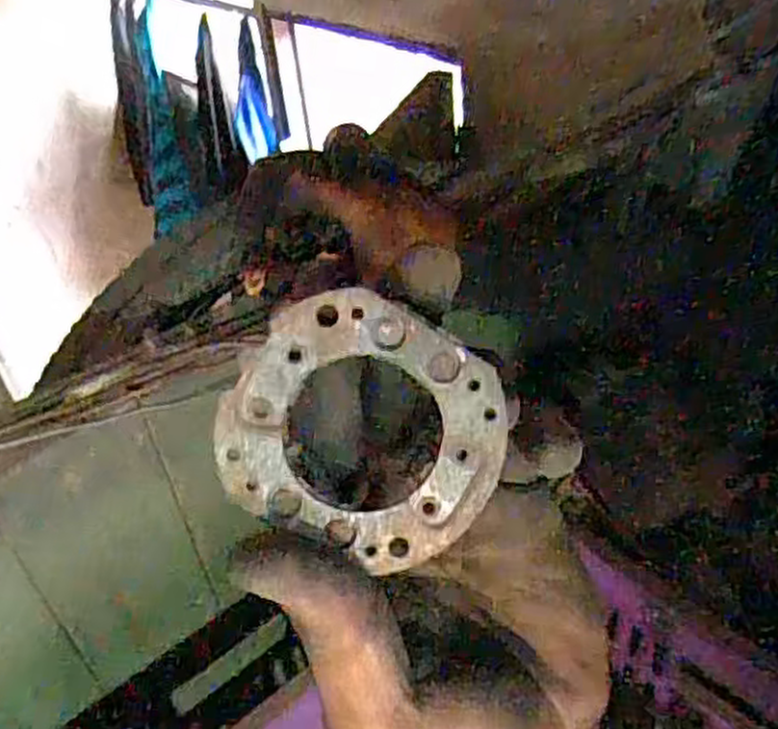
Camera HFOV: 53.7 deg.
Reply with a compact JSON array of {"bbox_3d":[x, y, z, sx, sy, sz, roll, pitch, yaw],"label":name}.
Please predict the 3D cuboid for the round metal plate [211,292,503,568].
[{"bbox_3d":[-0.005,0.016,0.188,0.067,0.059,0.004,26,5,-10],"label":"round metal plate"}]

